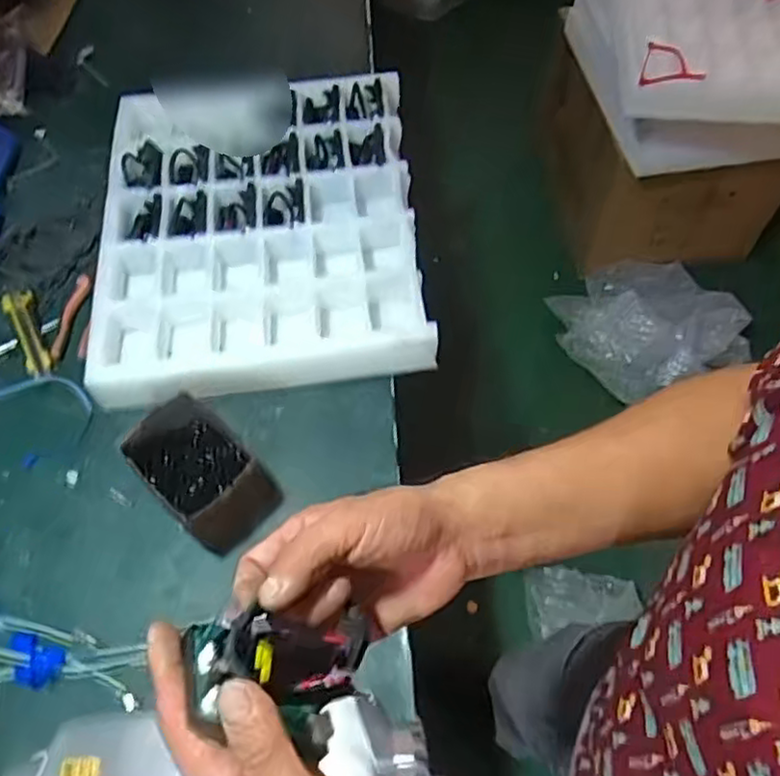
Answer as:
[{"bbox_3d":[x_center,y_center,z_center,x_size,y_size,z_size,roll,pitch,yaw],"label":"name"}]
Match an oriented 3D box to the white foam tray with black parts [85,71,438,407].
[{"bbox_3d":[-0.182,-0.226,0.929,0.433,0.086,0.501,-6,60,-3],"label":"white foam tray with black parts"}]

